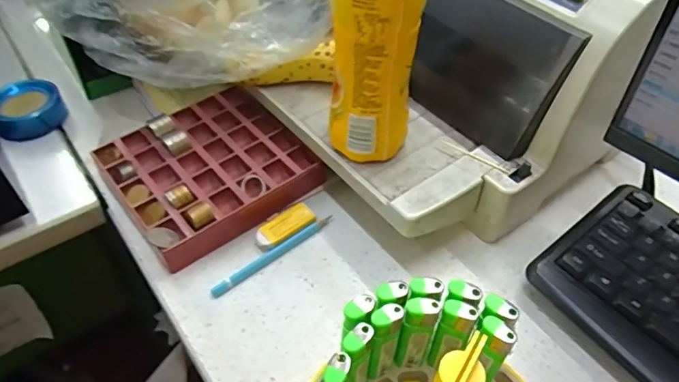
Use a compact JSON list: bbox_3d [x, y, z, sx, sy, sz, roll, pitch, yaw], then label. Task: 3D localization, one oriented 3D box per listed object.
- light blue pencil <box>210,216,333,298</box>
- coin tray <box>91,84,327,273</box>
[{"bbox_3d":[-0.051,0.049,0.414,0.115,0.005,0.009,-32,56,-27],"label":"light blue pencil"},{"bbox_3d":[-0.114,-0.023,0.456,0.151,0.032,0.140,-31,56,-26],"label":"coin tray"}]

